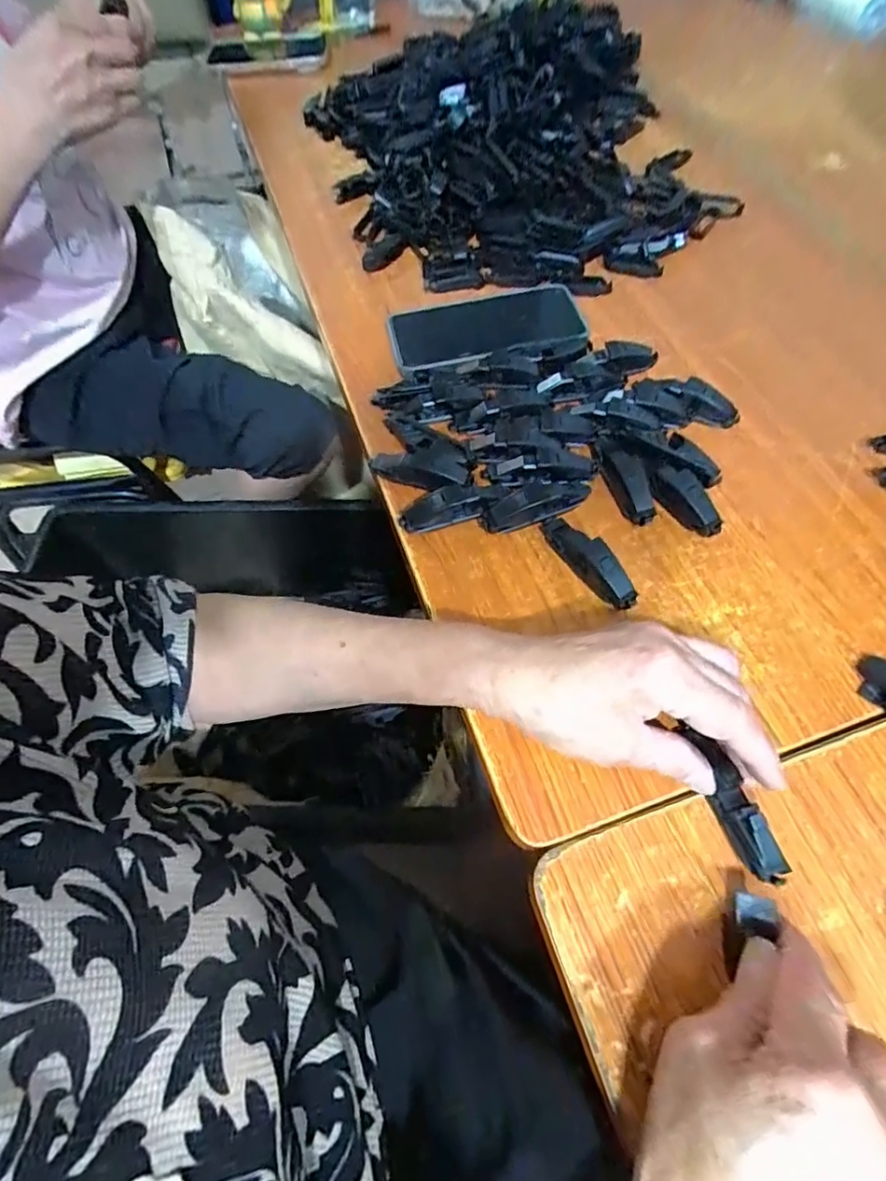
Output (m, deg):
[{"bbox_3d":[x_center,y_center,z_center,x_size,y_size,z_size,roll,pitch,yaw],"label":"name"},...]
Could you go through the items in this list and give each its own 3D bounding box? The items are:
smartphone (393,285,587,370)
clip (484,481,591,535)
[{"bbox_3d":[0.037,-0.228,0.483,0.162,0.014,0.086,-14,54,-4],"label":"smartphone"},{"bbox_3d":[0.066,-0.061,0.388,0.078,0.015,0.024,-18,62,-7],"label":"clip"}]

